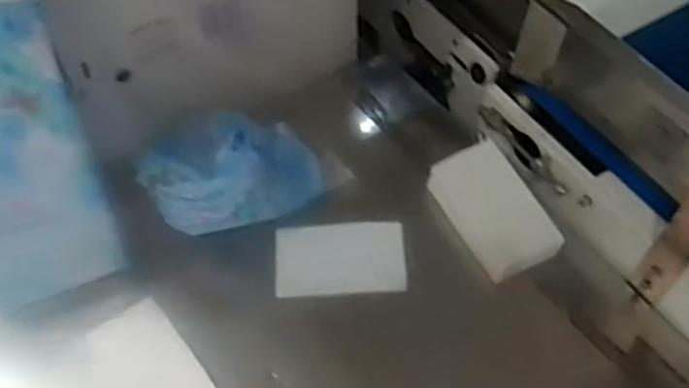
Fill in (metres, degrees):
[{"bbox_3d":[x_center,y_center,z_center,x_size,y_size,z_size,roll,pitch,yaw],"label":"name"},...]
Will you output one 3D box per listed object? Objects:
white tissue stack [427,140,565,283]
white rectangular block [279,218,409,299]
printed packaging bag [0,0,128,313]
[{"bbox_3d":[0.180,0.017,0.828,0.090,0.060,0.163,-22,57,-16],"label":"white tissue stack"},{"bbox_3d":[-0.005,0.077,0.841,0.155,0.014,0.094,-1,54,-1],"label":"white rectangular block"},{"bbox_3d":[-0.322,-0.028,0.655,0.154,0.308,0.025,-18,34,-17],"label":"printed packaging bag"}]

